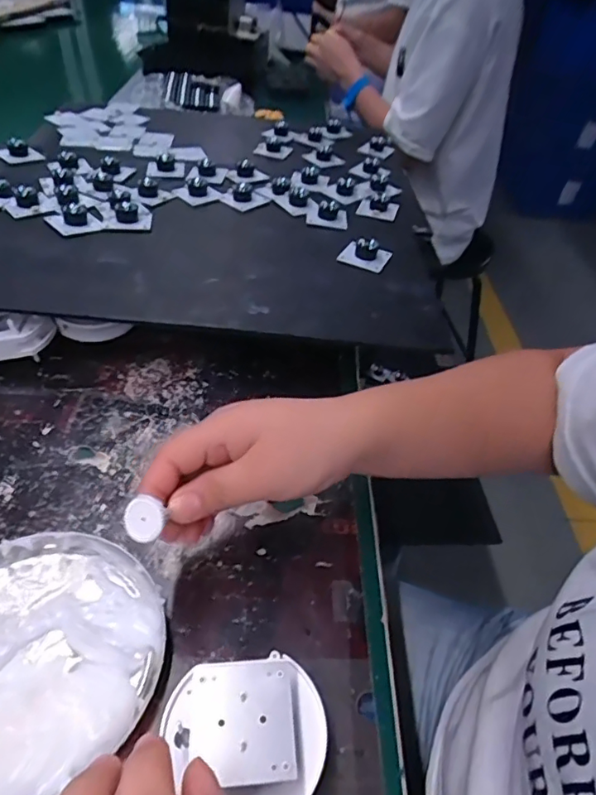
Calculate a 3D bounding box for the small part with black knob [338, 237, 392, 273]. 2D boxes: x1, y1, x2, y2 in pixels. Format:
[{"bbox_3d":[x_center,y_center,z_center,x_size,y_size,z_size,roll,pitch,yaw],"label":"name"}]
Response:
[{"bbox_3d":[0.065,-0.138,0.490,0.039,0.016,0.037,24,46,17],"label":"small part with black knob"}]

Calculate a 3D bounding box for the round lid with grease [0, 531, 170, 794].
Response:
[{"bbox_3d":[-0.133,0.123,0.257,0.123,0.027,0.128,4,43,-4],"label":"round lid with grease"}]

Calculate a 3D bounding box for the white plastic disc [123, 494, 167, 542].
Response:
[{"bbox_3d":[-0.071,0.056,0.239,0.019,0.018,0.004,22,0,11],"label":"white plastic disc"}]

